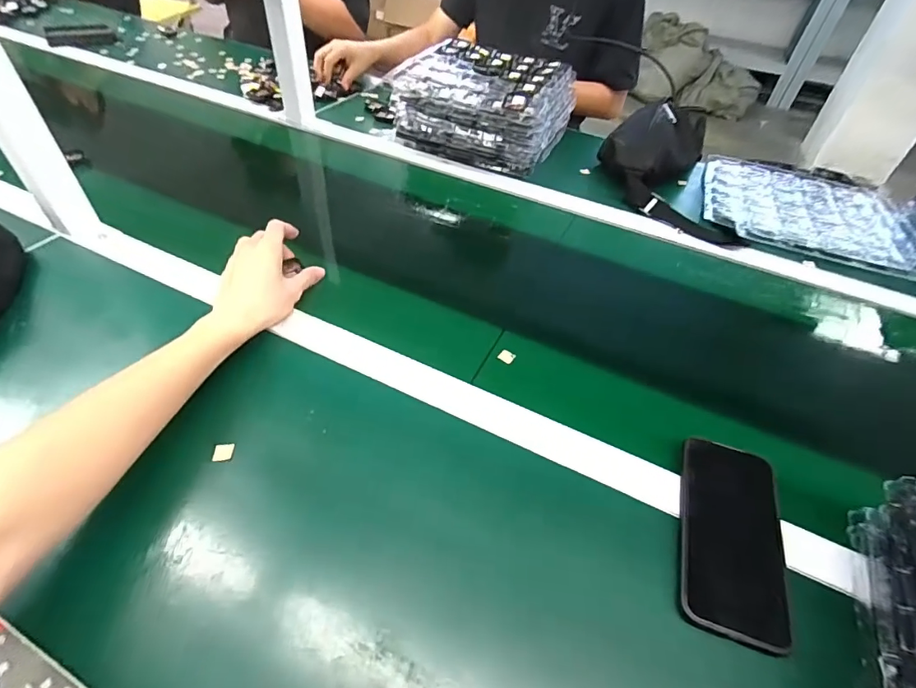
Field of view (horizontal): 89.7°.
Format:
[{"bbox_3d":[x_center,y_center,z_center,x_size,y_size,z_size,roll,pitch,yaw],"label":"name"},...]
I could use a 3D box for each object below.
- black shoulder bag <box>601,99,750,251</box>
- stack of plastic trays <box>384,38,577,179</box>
[{"bbox_3d":[0.352,-0.315,0.781,0.199,0.098,0.340,9,46,3],"label":"black shoulder bag"},{"bbox_3d":[0.050,-0.444,0.861,0.275,0.121,0.248,21,48,14],"label":"stack of plastic trays"}]

